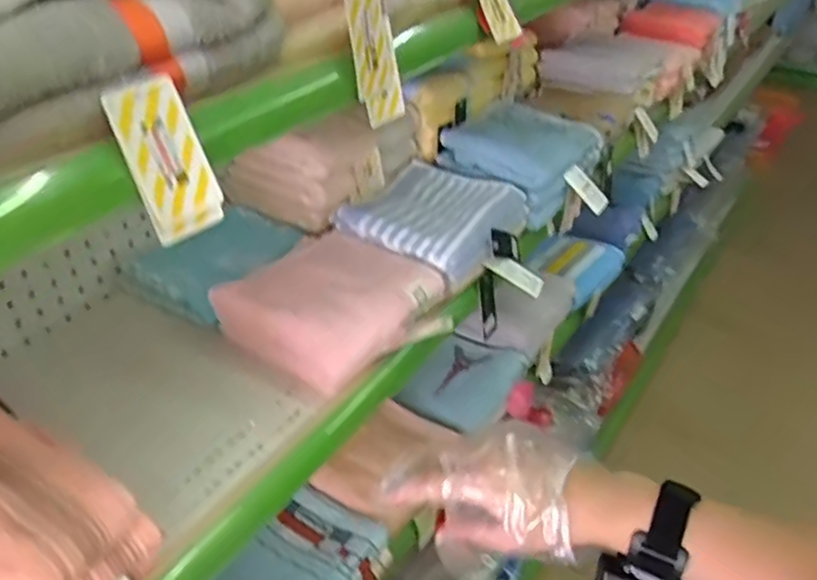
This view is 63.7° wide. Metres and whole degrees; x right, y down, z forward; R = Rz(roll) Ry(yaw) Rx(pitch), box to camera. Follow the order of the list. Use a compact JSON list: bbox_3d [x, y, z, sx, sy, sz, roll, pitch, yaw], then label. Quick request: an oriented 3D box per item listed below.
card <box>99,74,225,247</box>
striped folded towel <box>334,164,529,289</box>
[{"bbox_3d":[-0.125,-0.067,0.343,0.007,0.081,0.042,5,33,42],"label":"card"},{"bbox_3d":[0.035,-0.100,0.836,0.177,0.050,0.217,20,40,24],"label":"striped folded towel"}]

